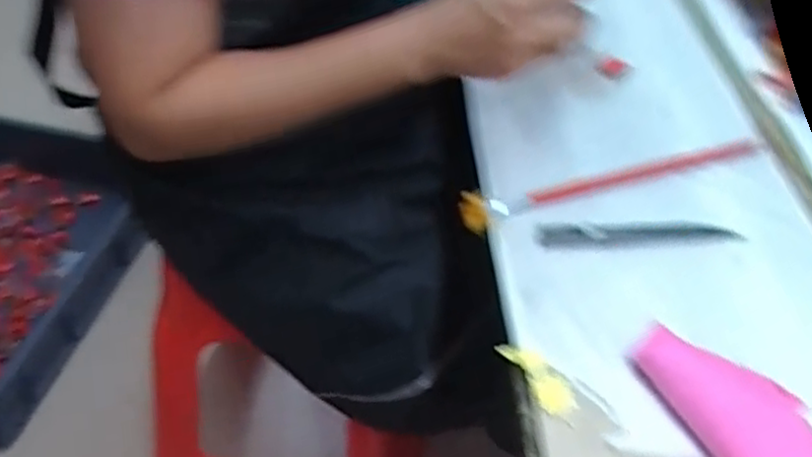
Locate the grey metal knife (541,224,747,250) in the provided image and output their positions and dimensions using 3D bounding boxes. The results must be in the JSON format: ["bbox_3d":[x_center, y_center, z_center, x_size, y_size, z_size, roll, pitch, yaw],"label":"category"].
[{"bbox_3d":[0.153,0.002,0.458,0.140,0.006,0.020,-3,46,-7],"label":"grey metal knife"}]

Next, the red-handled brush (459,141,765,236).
[{"bbox_3d":[0.153,-0.036,0.495,0.252,0.017,0.022,-14,48,-17],"label":"red-handled brush"}]

